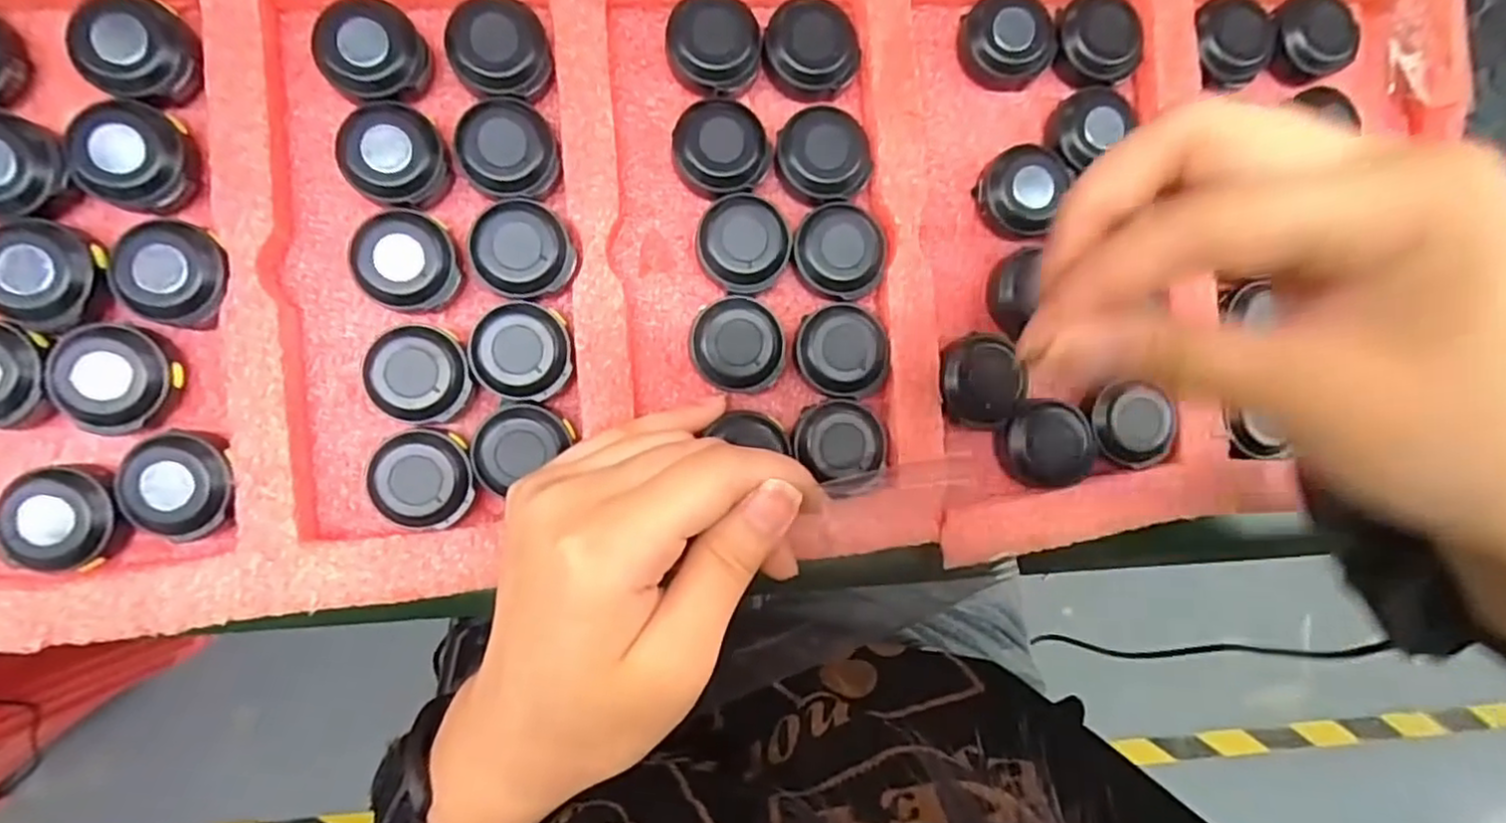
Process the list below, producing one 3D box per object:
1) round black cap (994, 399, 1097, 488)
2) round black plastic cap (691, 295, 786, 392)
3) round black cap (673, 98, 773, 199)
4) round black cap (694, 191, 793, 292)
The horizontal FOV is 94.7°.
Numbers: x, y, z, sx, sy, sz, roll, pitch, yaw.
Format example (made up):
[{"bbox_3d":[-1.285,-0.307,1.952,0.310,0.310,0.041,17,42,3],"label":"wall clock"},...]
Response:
[{"bbox_3d":[0.097,0.011,0.225,0.029,0.007,0.028,0,91,-6],"label":"round black cap"},{"bbox_3d":[-0.005,-0.021,0.218,0.028,0.013,0.029,0,91,-6],"label":"round black plastic cap"},{"bbox_3d":[-0.010,-0.081,0.217,0.029,0.013,0.028,0,91,-6],"label":"round black cap"},{"bbox_3d":[-0.003,-0.053,0.218,0.028,0.011,0.030,0,91,-6],"label":"round black cap"}]

